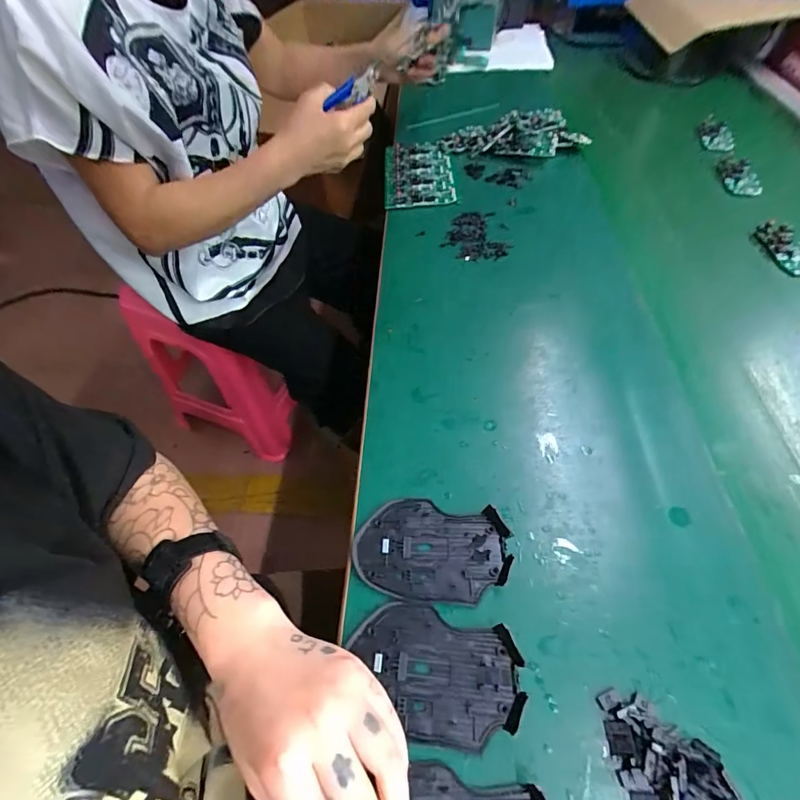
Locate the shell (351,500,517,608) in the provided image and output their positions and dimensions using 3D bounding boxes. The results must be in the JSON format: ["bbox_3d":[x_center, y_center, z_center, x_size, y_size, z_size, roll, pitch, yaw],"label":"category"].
[{"bbox_3d":[0.023,0.113,0.312,0.113,0.013,0.072,9,56,8],"label":"shell"}]

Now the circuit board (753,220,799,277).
[{"bbox_3d":[0.473,-0.185,0.500,0.049,0.016,0.087,-12,56,-7],"label":"circuit board"}]

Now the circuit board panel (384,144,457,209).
[{"bbox_3d":[0.028,-0.350,0.635,0.102,0.014,0.162,-2,55,1],"label":"circuit board panel"}]

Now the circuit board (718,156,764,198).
[{"bbox_3d":[0.496,-0.332,0.603,0.046,0.012,0.095,6,56,6],"label":"circuit board"}]

